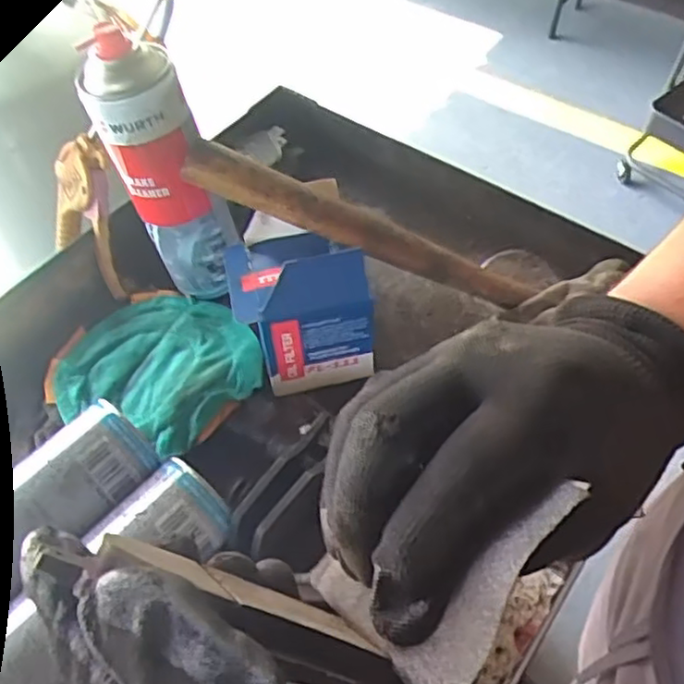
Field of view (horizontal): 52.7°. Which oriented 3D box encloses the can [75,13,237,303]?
[{"bbox_3d":[-0.126,-0.119,0.505,0.070,0.200,0.060,-24,58,-15],"label":"can"}]

